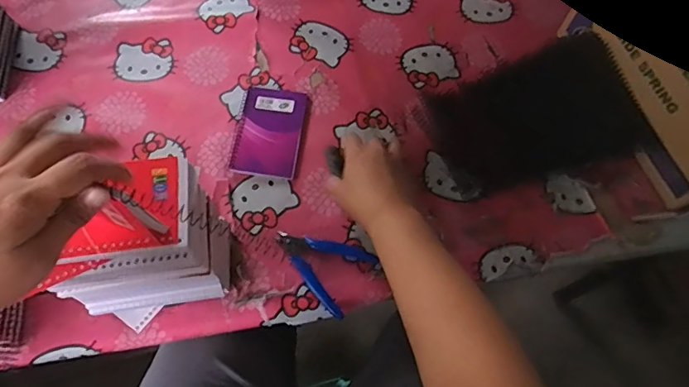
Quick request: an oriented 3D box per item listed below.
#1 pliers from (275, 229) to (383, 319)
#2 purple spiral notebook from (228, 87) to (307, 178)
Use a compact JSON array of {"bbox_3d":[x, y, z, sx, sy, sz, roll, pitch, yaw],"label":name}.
[{"bbox_3d":[-0.022,0.077,0.562,0.118,0.008,0.080,41,71,15],"label":"pliers"},{"bbox_3d":[-0.098,-0.083,0.626,0.085,0.007,0.129,8,66,2],"label":"purple spiral notebook"}]

